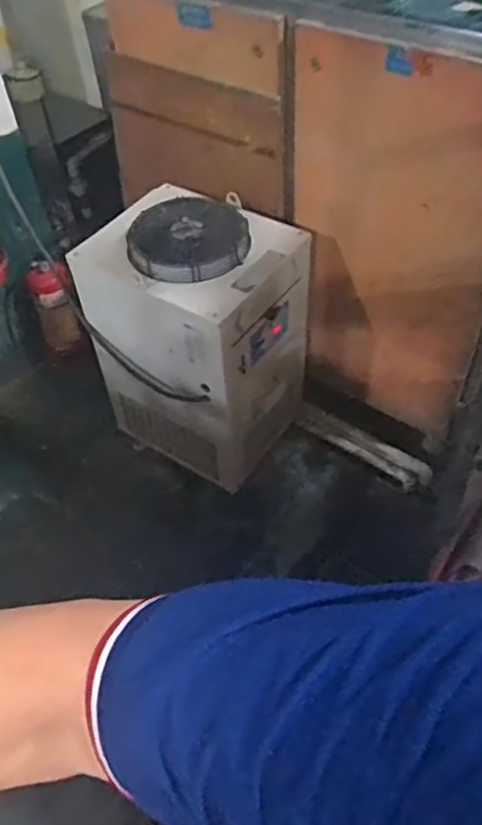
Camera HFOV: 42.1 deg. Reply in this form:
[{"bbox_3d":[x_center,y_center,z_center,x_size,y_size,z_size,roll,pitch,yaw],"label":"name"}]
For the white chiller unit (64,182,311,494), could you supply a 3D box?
[{"bbox_3d":[-0.106,-0.202,1.679,0.458,0.659,0.383,26,56,24],"label":"white chiller unit"}]

